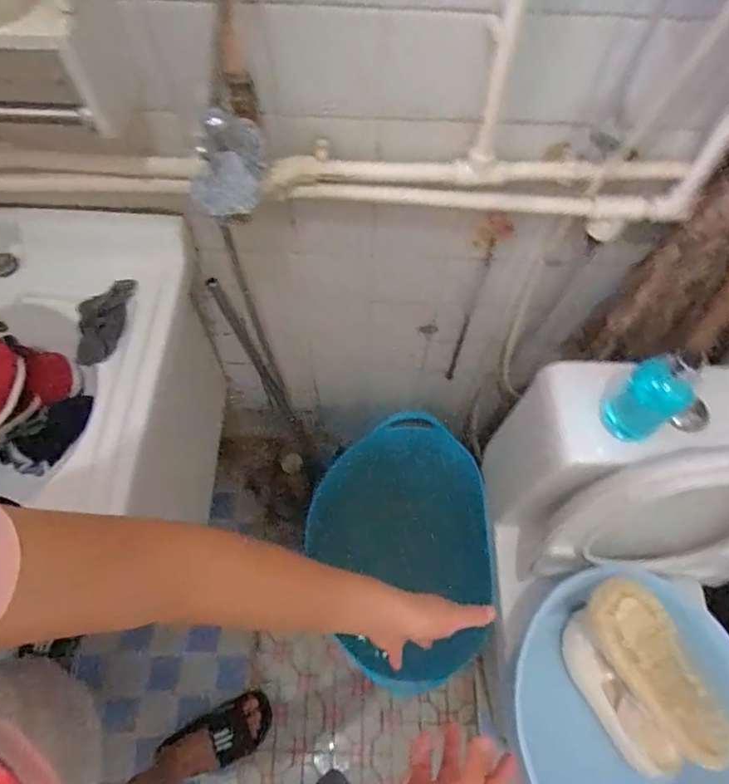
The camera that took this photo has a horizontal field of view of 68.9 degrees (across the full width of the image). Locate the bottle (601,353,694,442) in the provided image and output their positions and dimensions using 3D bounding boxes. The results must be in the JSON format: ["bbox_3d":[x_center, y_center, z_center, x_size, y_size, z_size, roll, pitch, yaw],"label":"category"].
[{"bbox_3d":[0.344,0.007,0.636,0.051,0.175,0.067,-36,69,-16],"label":"bottle"}]

